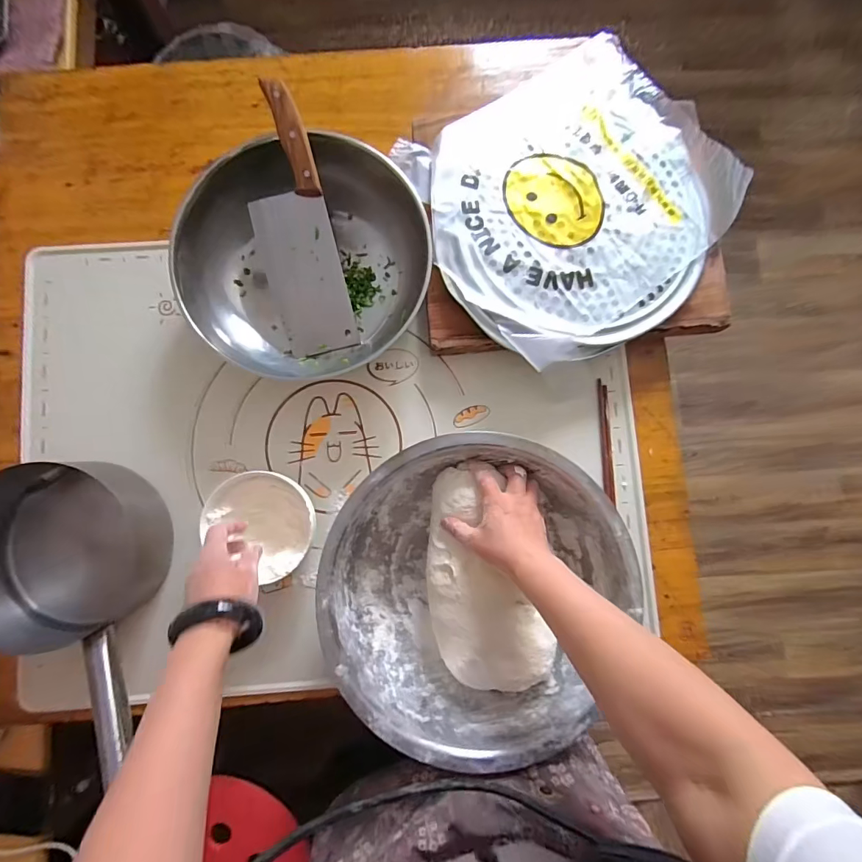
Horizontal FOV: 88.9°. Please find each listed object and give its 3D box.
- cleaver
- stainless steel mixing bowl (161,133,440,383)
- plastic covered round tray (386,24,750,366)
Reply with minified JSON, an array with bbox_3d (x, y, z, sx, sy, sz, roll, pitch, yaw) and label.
[{"bbox_3d":[-0.165,-0.251,0.549,0.099,0.013,0.301,-7,106,-2],"label":"cleaver"},{"bbox_3d":[-0.160,-0.214,0.562,0.278,0.088,0.284,0,83,-1],"label":"stainless steel mixing bowl"},{"bbox_3d":[0.178,-0.294,0.559,0.375,0.050,0.362,0,83,-1],"label":"plastic covered round tray"}]

